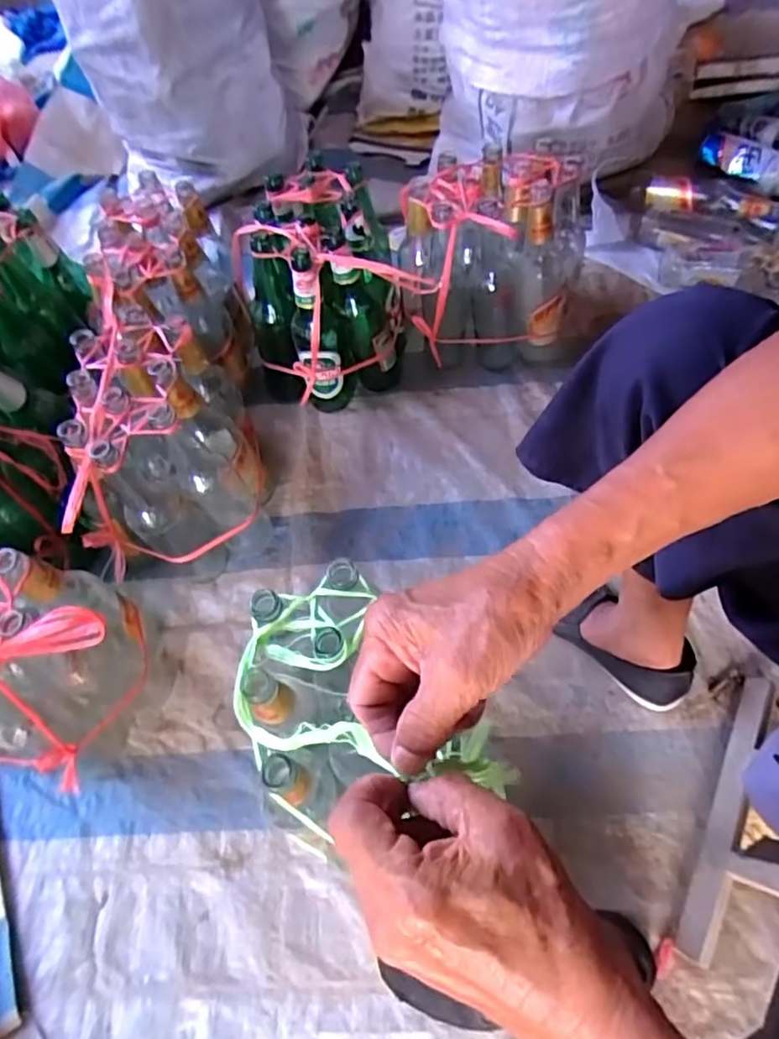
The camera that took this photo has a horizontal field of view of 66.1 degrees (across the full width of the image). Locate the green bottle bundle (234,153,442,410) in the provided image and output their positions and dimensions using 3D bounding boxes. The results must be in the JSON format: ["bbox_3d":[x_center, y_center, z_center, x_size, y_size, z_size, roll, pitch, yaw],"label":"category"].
[{"bbox_3d":[-0.089,-0.338,0.891,0.241,0.250,0.235,-11,61,-3],"label":"green bottle bundle"}]

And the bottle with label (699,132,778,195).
[{"bbox_3d":[0.633,-0.637,1.065,0.164,0.049,0.062,31,67,19],"label":"bottle with label"}]

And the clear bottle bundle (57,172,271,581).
[{"bbox_3d":[-0.301,-0.192,0.821,0.193,0.254,0.509,-11,61,-3],"label":"clear bottle bundle"}]

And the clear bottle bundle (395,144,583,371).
[{"bbox_3d":[0.131,-0.362,0.885,0.260,0.255,0.177,-14,61,-4],"label":"clear bottle bundle"}]

